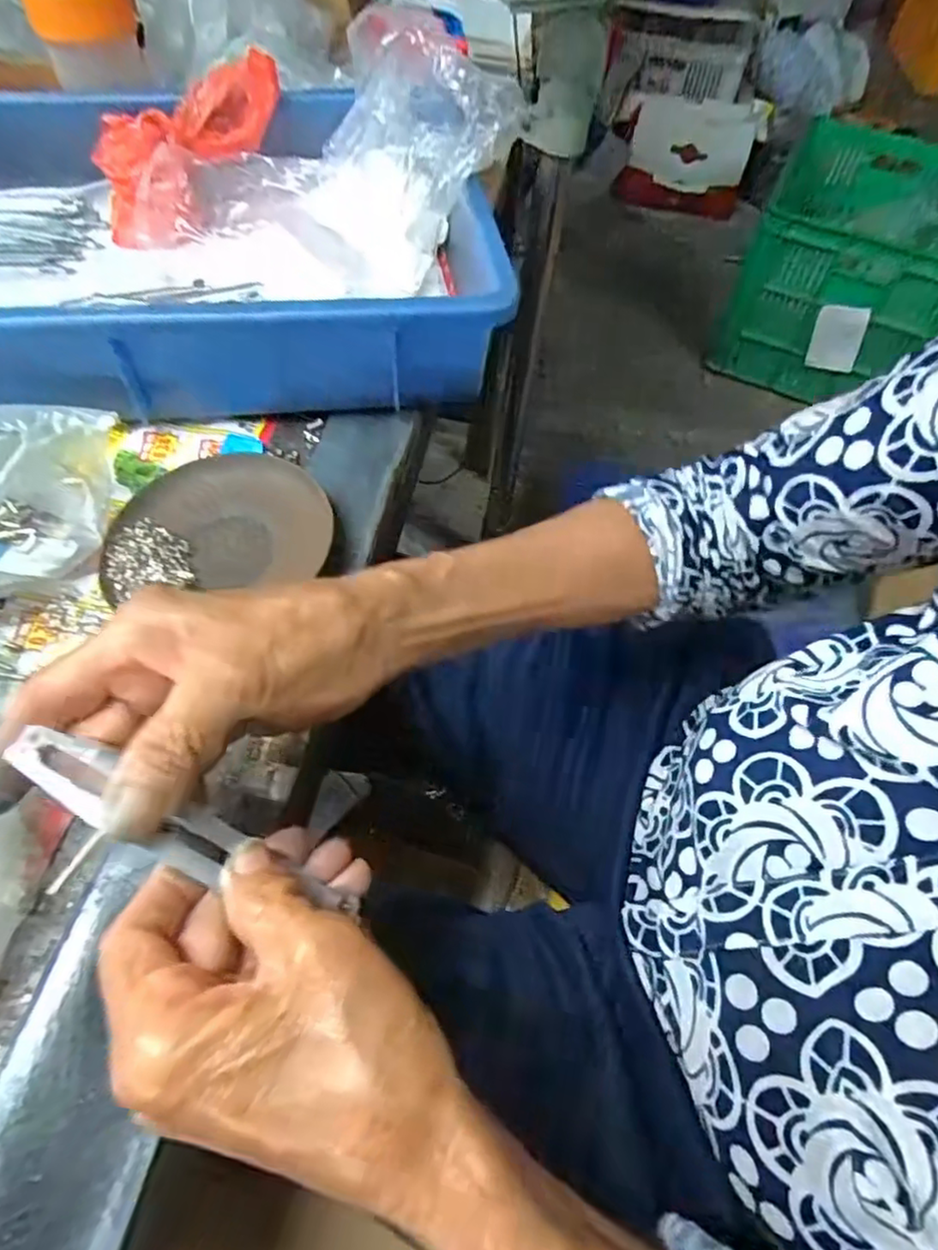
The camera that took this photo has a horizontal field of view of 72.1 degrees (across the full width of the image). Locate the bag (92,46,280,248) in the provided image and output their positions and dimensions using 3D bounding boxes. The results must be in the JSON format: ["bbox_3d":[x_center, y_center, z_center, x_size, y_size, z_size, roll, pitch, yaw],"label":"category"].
[{"bbox_3d":[-0.205,-0.345,0.465,0.087,0.053,0.156,42,89,23],"label":"bag"}]

